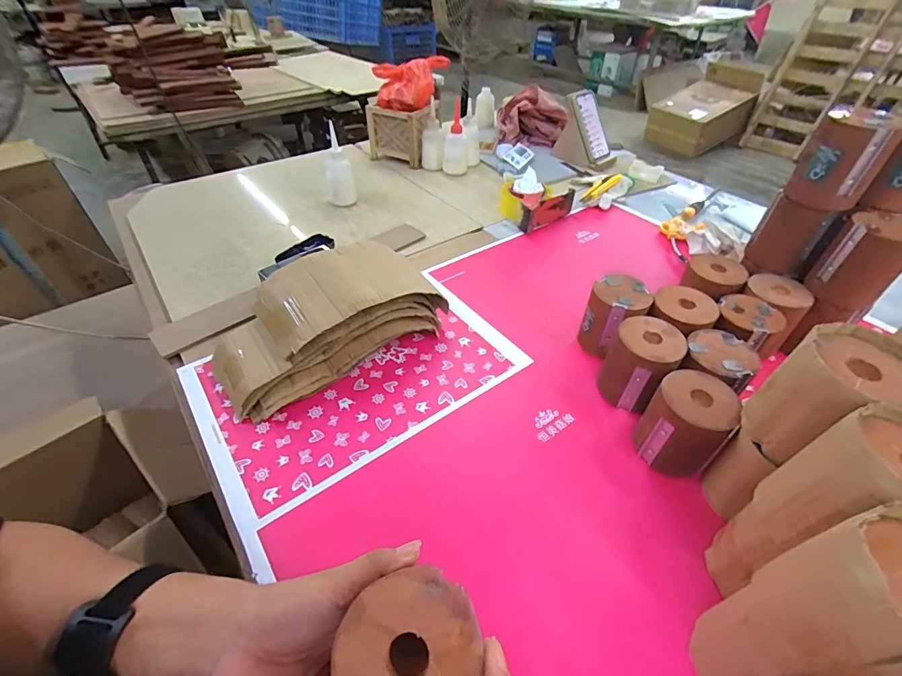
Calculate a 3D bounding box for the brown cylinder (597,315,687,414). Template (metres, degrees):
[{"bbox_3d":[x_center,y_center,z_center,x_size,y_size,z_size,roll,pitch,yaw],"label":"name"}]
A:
[{"bbox_3d":[0.242,0.036,0.539,0.078,0.103,0.085,27,49,24],"label":"brown cylinder"}]

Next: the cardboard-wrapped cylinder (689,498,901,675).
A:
[{"bbox_3d":[0.247,0.204,0.282,0.087,0.217,0.083,-7,44,-8],"label":"cardboard-wrapped cylinder"}]

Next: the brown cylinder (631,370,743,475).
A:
[{"bbox_3d":[0.263,0.099,0.469,0.080,0.103,0.077,0,44,0],"label":"brown cylinder"}]

